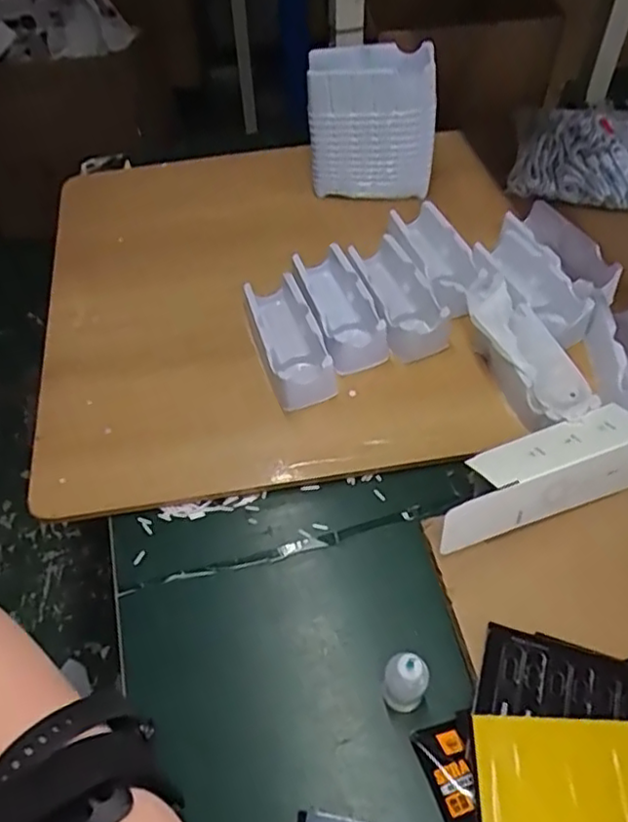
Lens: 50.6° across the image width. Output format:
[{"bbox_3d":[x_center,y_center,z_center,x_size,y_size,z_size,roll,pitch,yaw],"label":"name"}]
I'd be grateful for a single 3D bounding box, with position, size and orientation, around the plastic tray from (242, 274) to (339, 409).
[{"bbox_3d":[-0.031,-0.081,0.782,0.071,0.066,0.160,-16,55,-10],"label":"plastic tray"}]

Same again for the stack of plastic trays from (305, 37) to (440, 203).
[{"bbox_3d":[0.076,-0.414,0.952,0.170,0.181,0.122,-5,54,-3],"label":"stack of plastic trays"}]

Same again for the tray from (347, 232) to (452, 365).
[{"bbox_3d":[0.105,-0.139,0.819,0.084,0.059,0.160,-15,55,-9],"label":"tray"}]

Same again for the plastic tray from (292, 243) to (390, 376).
[{"bbox_3d":[0.030,-0.123,0.809,0.073,0.060,0.159,-16,55,-9],"label":"plastic tray"}]

